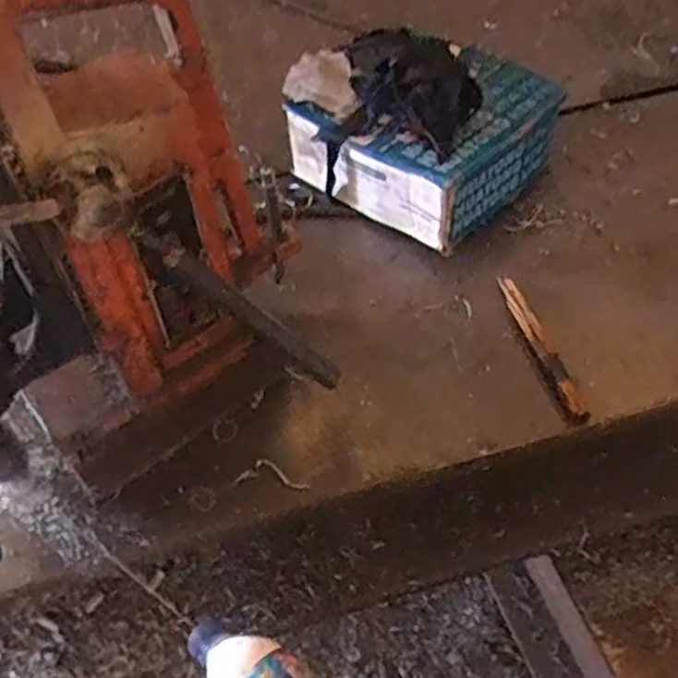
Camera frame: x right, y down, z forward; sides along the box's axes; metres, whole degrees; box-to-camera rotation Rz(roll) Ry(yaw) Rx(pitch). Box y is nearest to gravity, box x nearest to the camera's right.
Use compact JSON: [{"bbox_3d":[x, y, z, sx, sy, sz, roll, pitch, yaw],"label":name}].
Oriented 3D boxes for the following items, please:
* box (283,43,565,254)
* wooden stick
[{"bbox_3d":[0.104,-0.284,0.962,0.317,0.147,0.265,36,62,24],"label":"box"},{"bbox_3d":[0.225,0.008,0.812,0.027,0.024,0.202,-12,54,-7],"label":"wooden stick"}]

